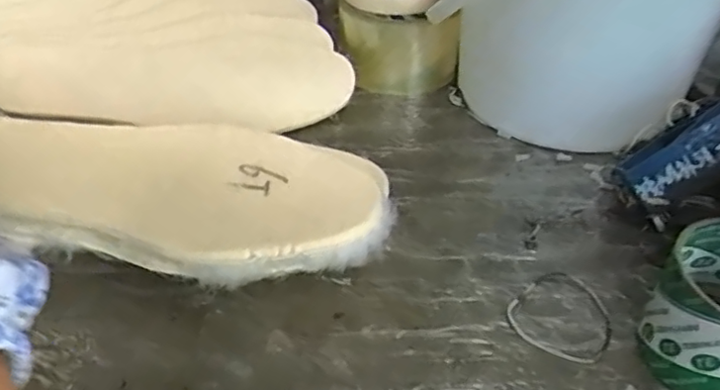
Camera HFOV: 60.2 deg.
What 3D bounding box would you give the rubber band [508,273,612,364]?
[{"bbox_3d":[0.114,0.066,0.346,0.054,0.004,0.058,1,38,-1],"label":"rubber band"}]

